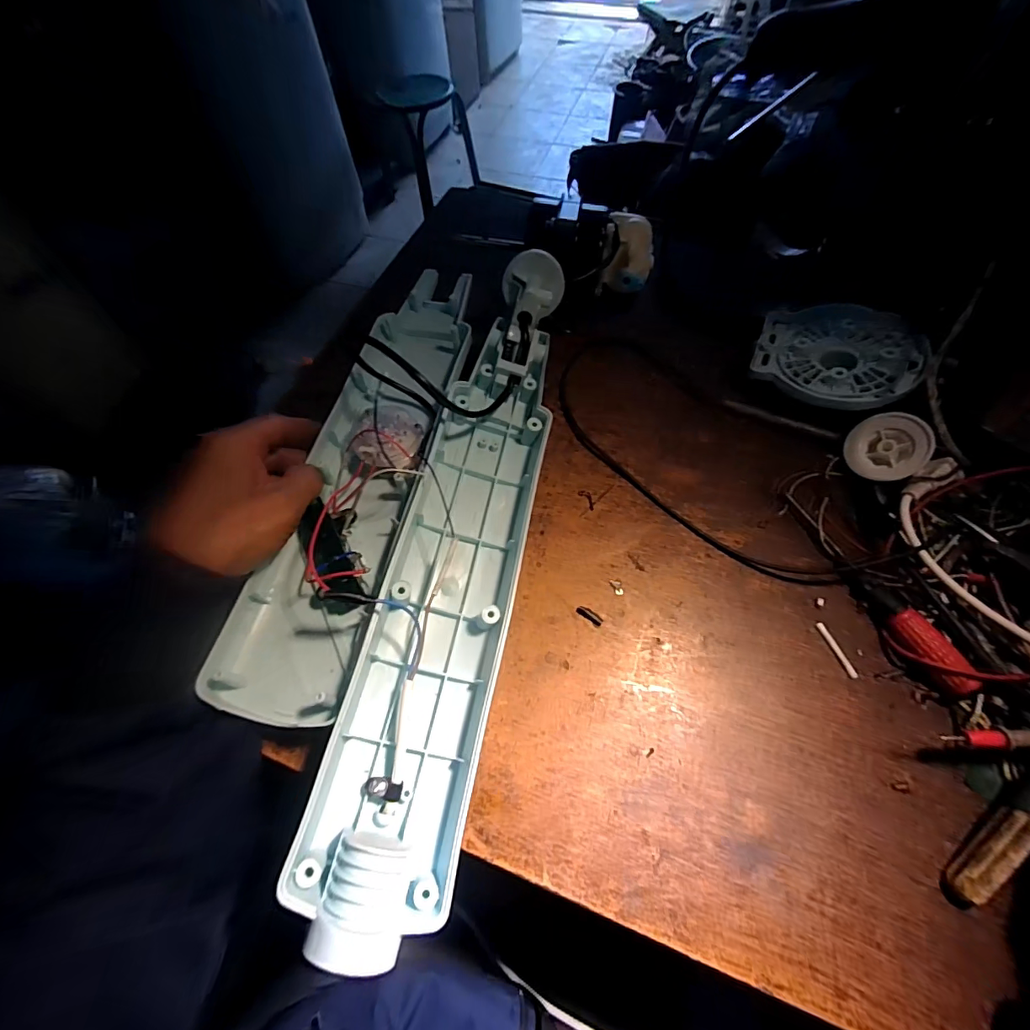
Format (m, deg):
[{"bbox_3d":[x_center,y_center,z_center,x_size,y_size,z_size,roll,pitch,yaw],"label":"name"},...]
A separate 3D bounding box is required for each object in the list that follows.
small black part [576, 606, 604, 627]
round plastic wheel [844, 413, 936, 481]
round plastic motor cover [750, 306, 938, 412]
[{"bbox_3d":[0.052,0.069,0.327,0.019,0.004,0.007,32,66,16],"label":"small black part"},{"bbox_3d":[0.281,-0.051,0.355,0.051,0.011,0.050,-8,78,42],"label":"round plastic wheel"},{"bbox_3d":[0.270,-0.140,0.396,0.118,0.017,0.104,21,68,24],"label":"round plastic motor cover"}]

